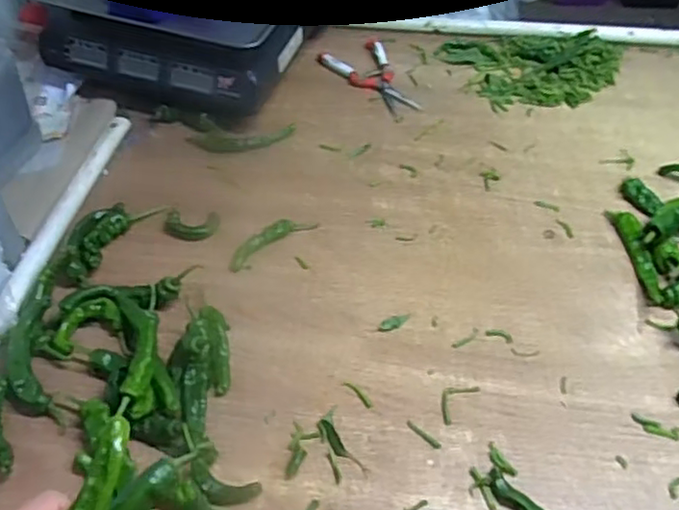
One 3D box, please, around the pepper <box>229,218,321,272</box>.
[{"bbox_3d":[-0.081,-0.020,0.762,0.120,0.016,0.026,-30,54,-26],"label":"pepper"}]

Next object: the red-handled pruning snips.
[{"bbox_3d":[0.050,-0.276,1.003,0.110,0.010,0.194,-18,50,-17],"label":"red-handled pruning snips"}]

